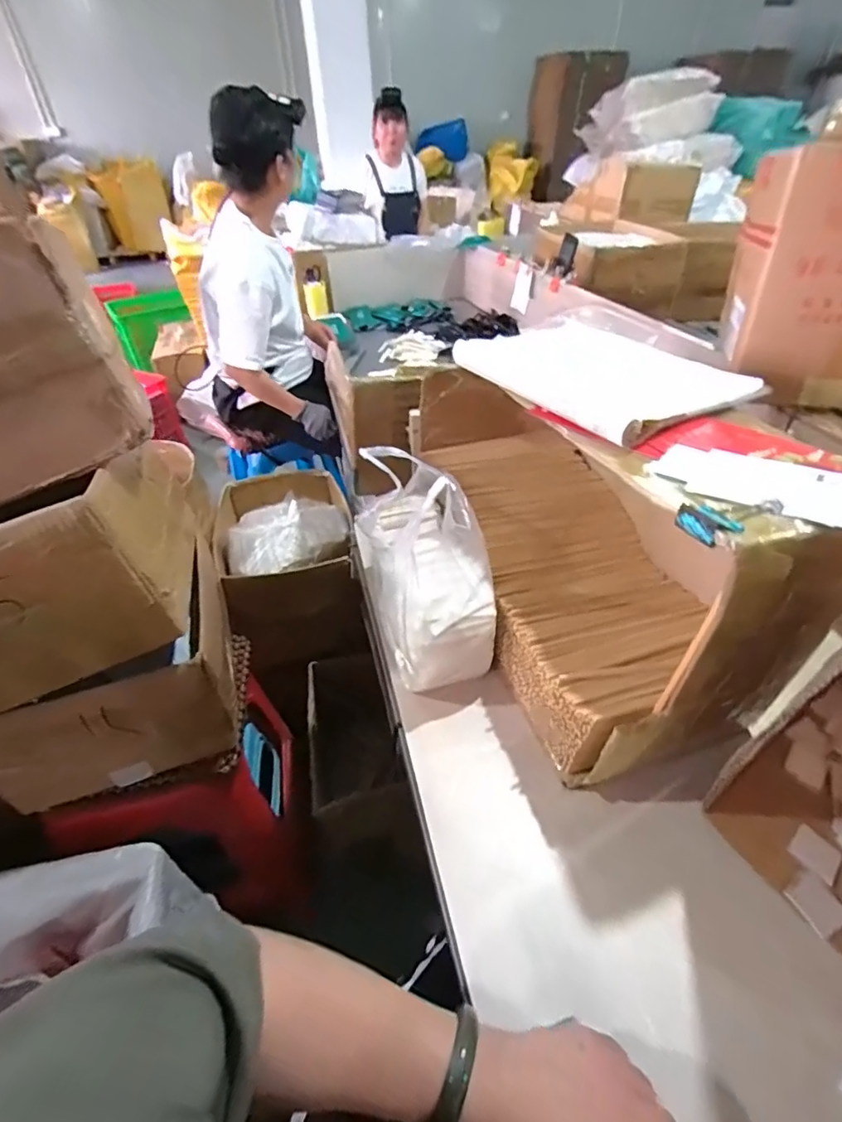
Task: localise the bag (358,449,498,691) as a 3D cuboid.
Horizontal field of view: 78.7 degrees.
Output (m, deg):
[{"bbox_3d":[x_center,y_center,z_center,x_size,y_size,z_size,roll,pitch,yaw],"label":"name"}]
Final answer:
[{"bbox_3d":[0.006,-0.018,0.639,0.134,0.277,0.251,-14,42,-13],"label":"bag"}]

